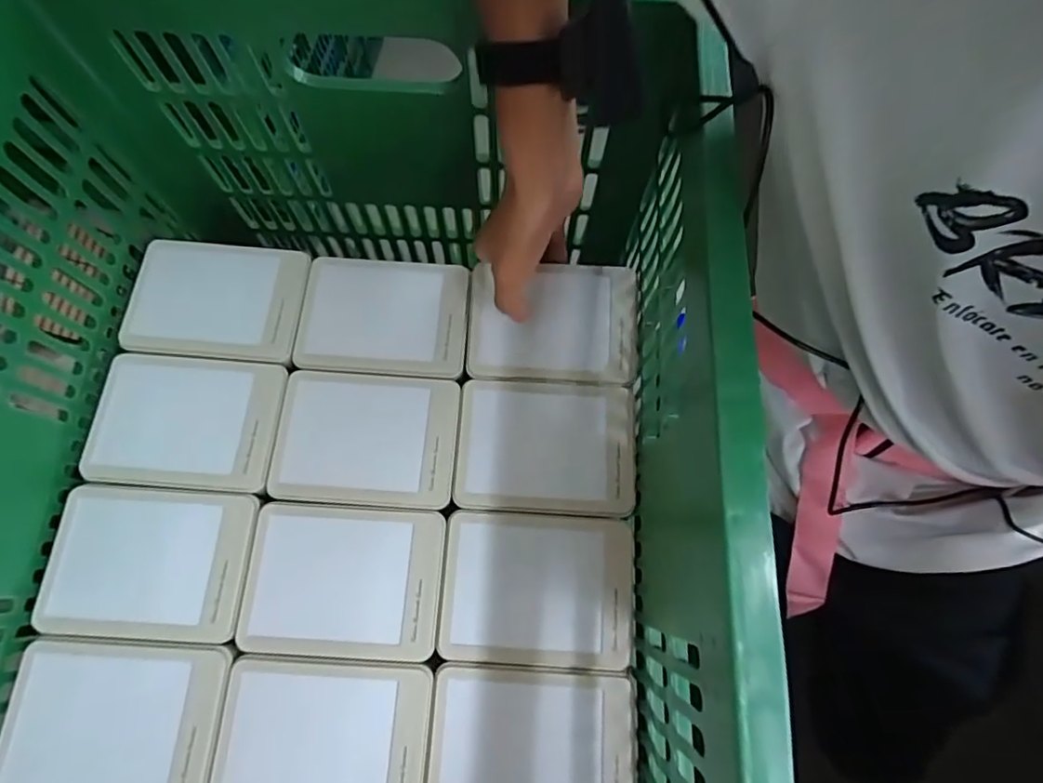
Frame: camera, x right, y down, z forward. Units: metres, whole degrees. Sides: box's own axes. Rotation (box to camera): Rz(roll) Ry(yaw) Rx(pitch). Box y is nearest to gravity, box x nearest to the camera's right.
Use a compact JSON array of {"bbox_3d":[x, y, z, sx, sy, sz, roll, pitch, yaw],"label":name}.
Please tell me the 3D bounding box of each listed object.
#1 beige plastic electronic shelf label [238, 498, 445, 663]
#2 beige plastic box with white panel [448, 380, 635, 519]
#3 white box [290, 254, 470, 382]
[{"bbox_3d":[-0.129,0.136,0.410,0.137,0.005,0.104,4,71,0],"label":"beige plastic electronic shelf label"},{"bbox_3d":[0.018,0.042,0.443,0.136,0.012,0.102,3,71,-1],"label":"beige plastic box with white panel"},{"bbox_3d":[-0.115,-0.065,0.468,0.135,0.013,0.100,3,71,0],"label":"white box"}]

